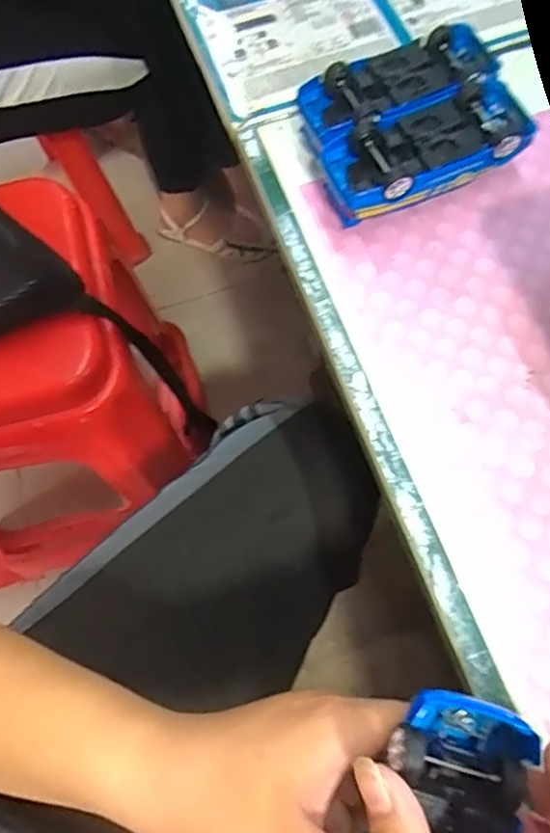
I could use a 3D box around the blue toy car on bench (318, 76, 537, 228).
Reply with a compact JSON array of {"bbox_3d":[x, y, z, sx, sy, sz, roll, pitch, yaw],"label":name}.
[{"bbox_3d":[0.100,-0.171,0.411,0.147,0.042,0.063,-23,68,-9],"label":"blue toy car on bench"}]

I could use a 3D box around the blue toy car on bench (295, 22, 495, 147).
[{"bbox_3d":[0.084,-0.221,0.435,0.142,0.046,0.061,-24,69,-9],"label":"blue toy car on bench"}]

